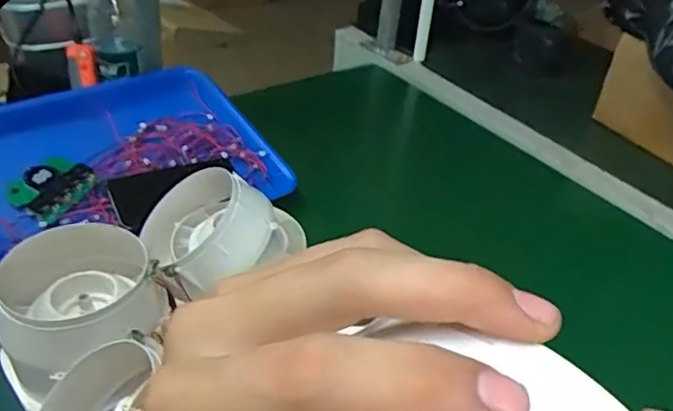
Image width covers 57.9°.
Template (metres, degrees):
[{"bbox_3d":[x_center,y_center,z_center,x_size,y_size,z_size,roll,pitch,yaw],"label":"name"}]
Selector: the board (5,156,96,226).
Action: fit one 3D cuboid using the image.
[{"bbox_3d":[-0.315,-0.023,0.672,0.086,0.024,0.088,23,41,24],"label":"board"}]

